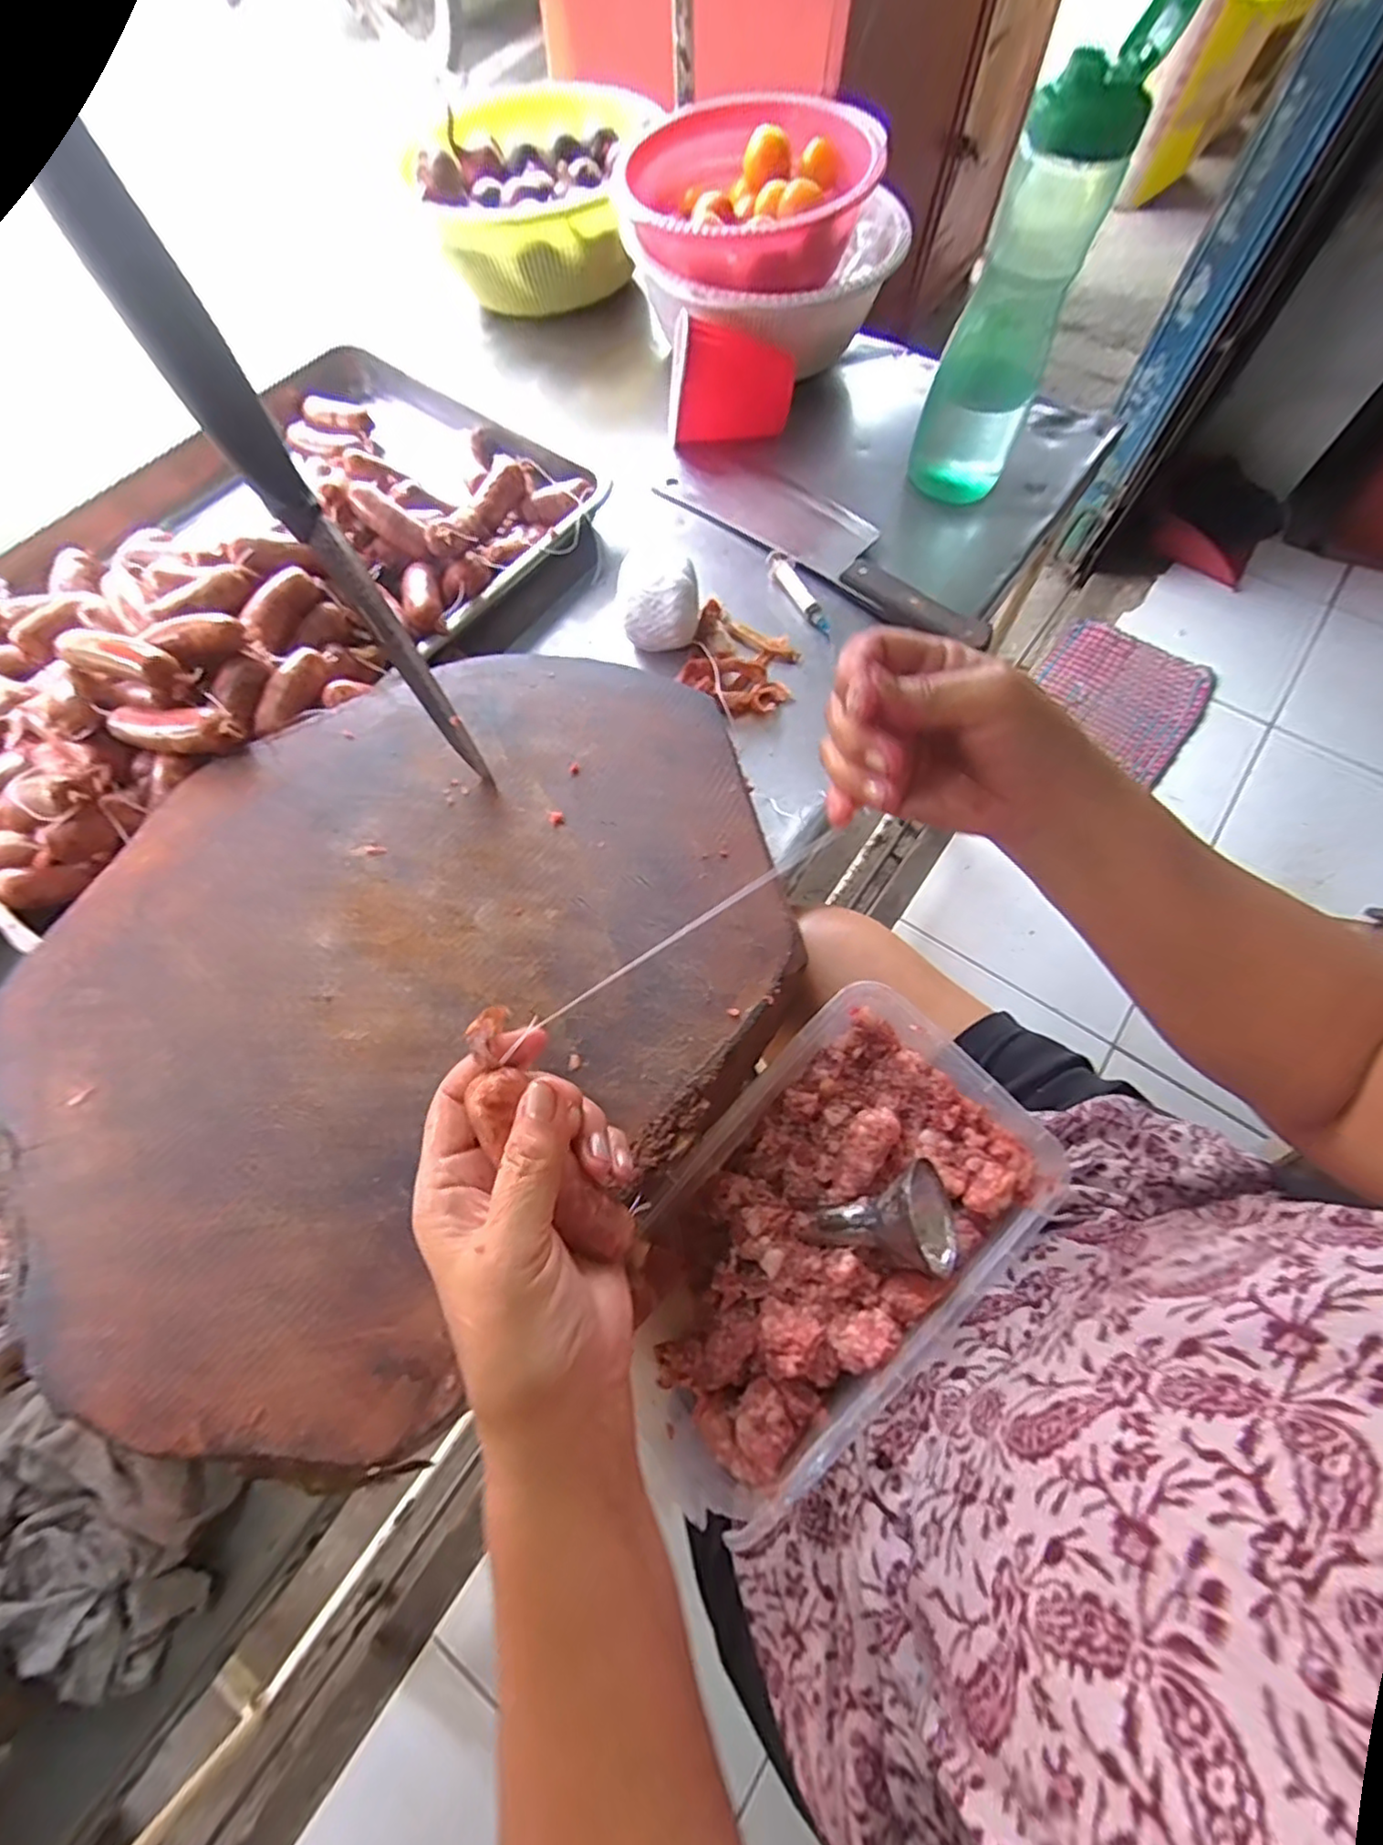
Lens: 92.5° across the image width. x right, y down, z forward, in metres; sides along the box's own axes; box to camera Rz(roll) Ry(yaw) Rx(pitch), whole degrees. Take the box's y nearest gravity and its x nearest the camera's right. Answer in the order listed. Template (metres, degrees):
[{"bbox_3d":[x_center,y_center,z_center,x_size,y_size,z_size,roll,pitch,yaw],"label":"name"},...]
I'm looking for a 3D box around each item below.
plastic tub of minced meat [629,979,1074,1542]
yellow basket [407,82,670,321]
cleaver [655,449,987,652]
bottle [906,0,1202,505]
[{"bbox_3d":[0.064,0.171,0.372,0.258,0.072,0.159,-37,73,-14],"label":"plastic tub of minced meat"},{"bbox_3d":[-0.160,-0.774,0.716,0.231,0.101,0.226,9,68,3],"label":"yellow basket"},{"bbox_3d":[0.122,-0.358,0.595,0.355,0.033,0.101,38,72,14],"label":"cleaver"},{"bbox_3d":[0.253,-0.487,0.516,0.085,0.284,0.080,18,69,7],"label":"bottle"}]

